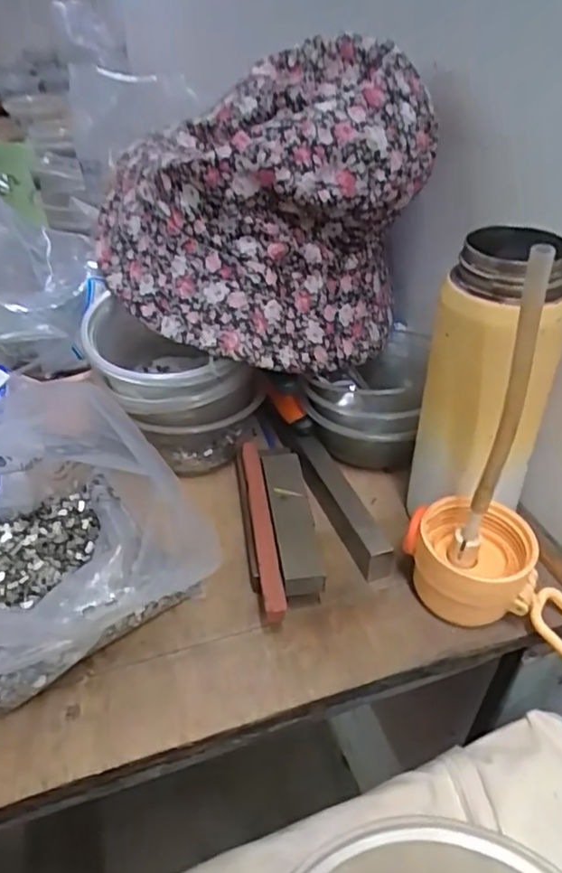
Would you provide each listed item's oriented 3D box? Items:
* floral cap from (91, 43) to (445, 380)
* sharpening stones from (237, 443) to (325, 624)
[{"bbox_3d":[-0.018,-0.160,0.432,0.193,0.169,0.177,1,36,-1],"label":"floral cap"},{"bbox_3d":[-0.003,0.056,0.408,0.041,0.033,0.150,-4,36,-7],"label":"sharpening stones"}]

